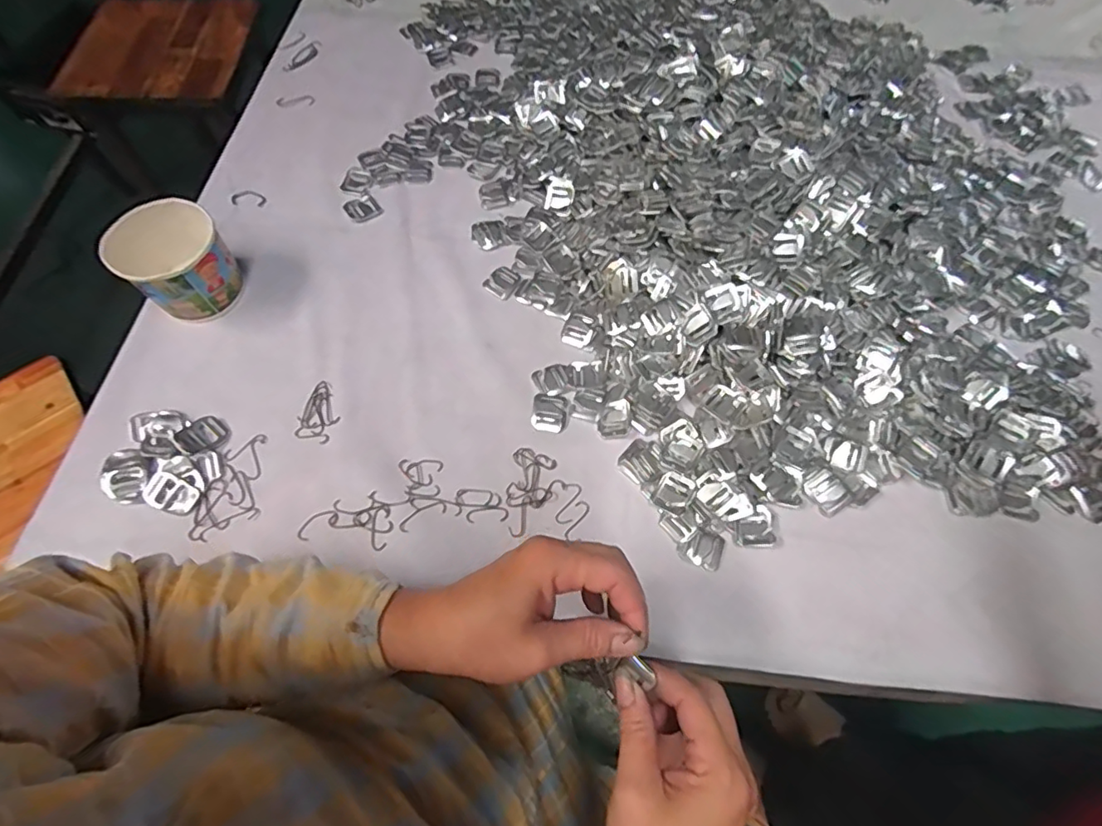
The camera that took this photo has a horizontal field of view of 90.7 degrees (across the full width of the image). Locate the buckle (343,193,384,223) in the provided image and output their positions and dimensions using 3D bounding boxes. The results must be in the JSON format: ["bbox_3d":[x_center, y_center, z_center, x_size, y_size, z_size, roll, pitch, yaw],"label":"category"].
[{"bbox_3d":[-0.207,-0.226,0.599,0.034,0.005,0.031,-33,70,-14],"label":"buckle"}]

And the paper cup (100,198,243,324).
[{"bbox_3d":[-0.352,-0.143,0.519,0.086,0.077,0.088,0,66,0],"label":"paper cup"}]

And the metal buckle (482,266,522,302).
[{"bbox_3d":[-0.048,-0.133,0.556,0.032,0.004,0.034,35,70,14],"label":"metal buckle"}]

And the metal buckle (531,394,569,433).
[{"bbox_3d":[0.000,0.000,0.497,0.032,0.004,0.036,8,66,4],"label":"metal buckle"}]

